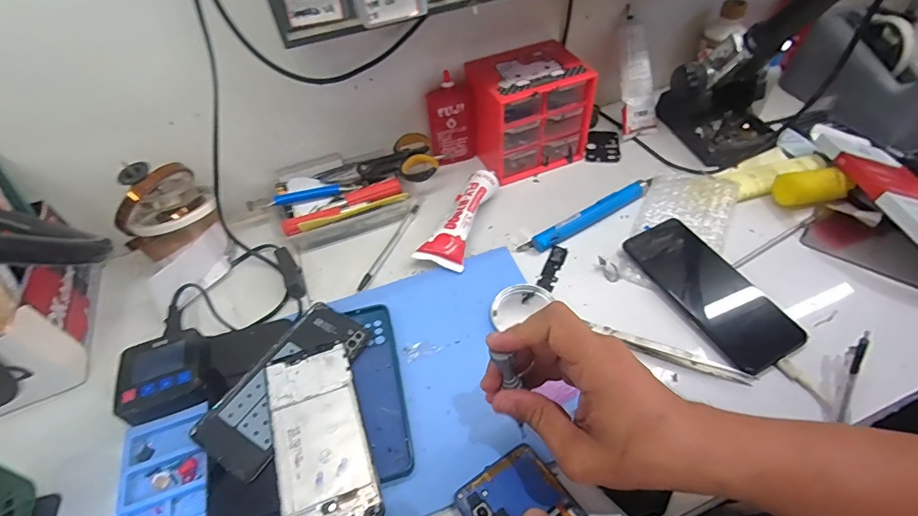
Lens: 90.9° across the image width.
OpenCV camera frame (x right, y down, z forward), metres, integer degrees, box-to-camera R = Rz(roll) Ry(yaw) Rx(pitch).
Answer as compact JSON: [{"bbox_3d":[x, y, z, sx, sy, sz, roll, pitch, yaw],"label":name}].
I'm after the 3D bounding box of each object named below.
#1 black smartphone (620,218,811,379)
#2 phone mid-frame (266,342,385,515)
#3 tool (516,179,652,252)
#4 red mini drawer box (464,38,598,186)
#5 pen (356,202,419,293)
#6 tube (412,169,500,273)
[{"bbox_3d":[0.246,0.030,0.445,0.075,0.016,0.165,-24,52,-14],"label":"black smartphone"},{"bbox_3d":[-0.112,0.142,0.363,0.069,0.004,0.151,-18,51,-12],"label":"phone mid-frame"},{"bbox_3d":[0.150,-0.050,0.518,0.177,0.019,0.022,-29,54,-18],"label":"tool"},{"bbox_3d":[0.084,-0.181,0.570,0.126,0.122,0.103,-22,52,-15],"label":"red mini drawer box"},{"bbox_3d":[-0.079,-0.016,0.512,0.011,0.009,0.135,15,53,17],"label":"pen"},{"bbox_3d":[0.004,-0.046,0.516,0.054,0.037,0.137,17,53,18],"label":"tube"}]

